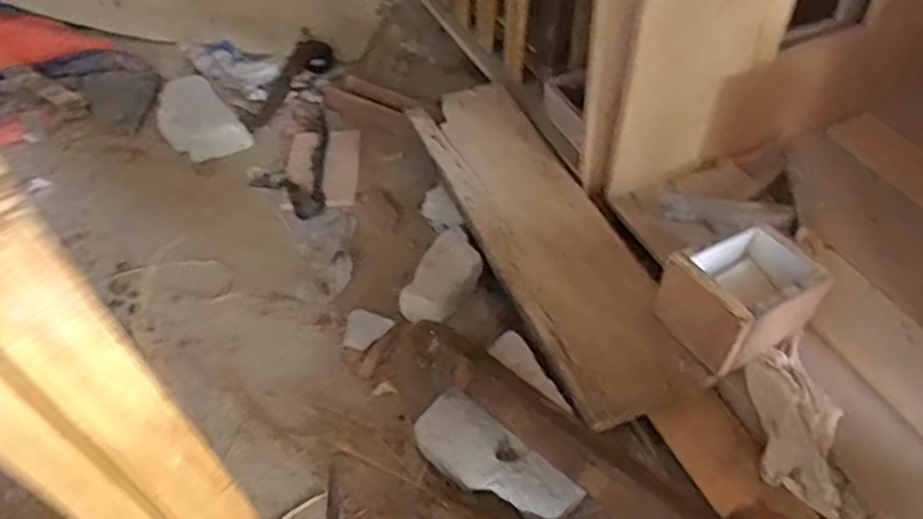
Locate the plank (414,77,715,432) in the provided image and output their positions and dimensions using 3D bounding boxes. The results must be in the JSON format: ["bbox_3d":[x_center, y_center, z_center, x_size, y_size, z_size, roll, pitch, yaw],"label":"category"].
[{"bbox_3d":[0.120,-0.052,1.049,0.187,0.020,0.646,-20,53,-12],"label":"plank"}]

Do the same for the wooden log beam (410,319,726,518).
[{"bbox_3d":[0.100,0.176,0.729,0.068,0.055,0.500,-33,42,-24],"label":"wooden log beam"}]

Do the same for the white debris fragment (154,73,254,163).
[{"bbox_3d":[-0.505,-0.273,1.328,0.122,0.078,0.209,-35,54,-25],"label":"white debris fragment"}]

